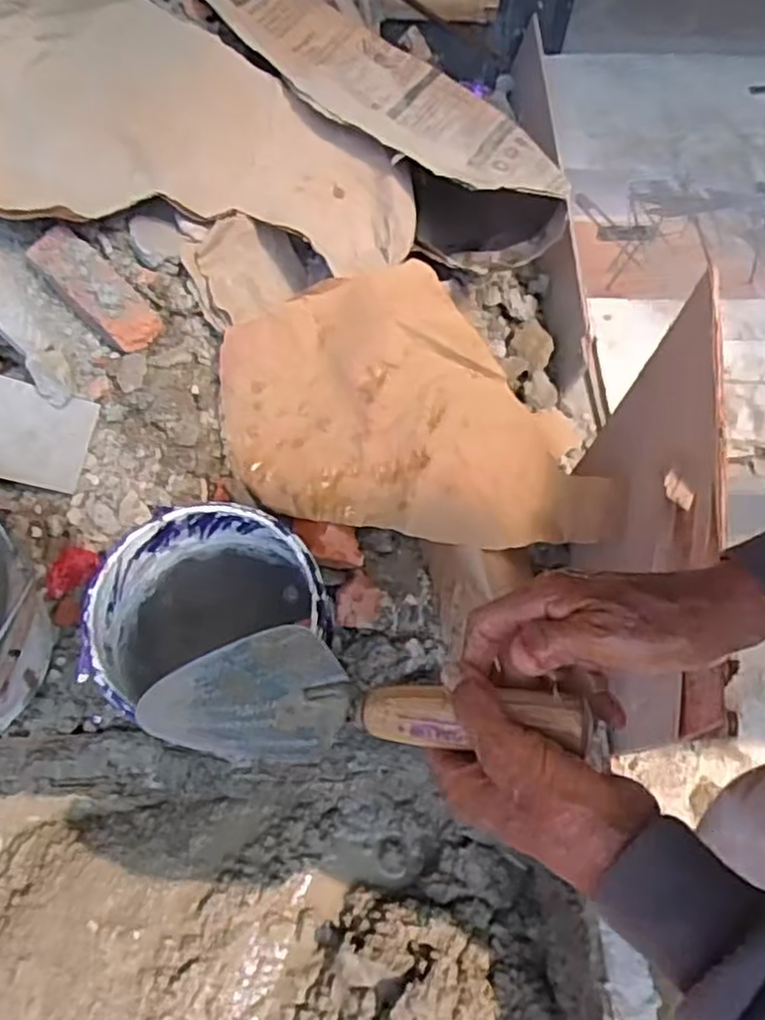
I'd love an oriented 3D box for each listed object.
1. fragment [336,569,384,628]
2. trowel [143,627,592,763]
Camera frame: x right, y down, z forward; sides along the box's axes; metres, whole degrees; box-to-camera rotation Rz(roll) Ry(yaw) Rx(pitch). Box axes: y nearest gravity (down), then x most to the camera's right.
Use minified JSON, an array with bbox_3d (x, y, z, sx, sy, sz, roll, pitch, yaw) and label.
[{"bbox_3d":[-0.024,0.092,0.767,0.047,0.033,0.064,4,63,-1],"label":"fragment"},{"bbox_3d":[-0.013,0.115,0.438,0.266,0.071,0.076,-4,68,24],"label":"trowel"}]

